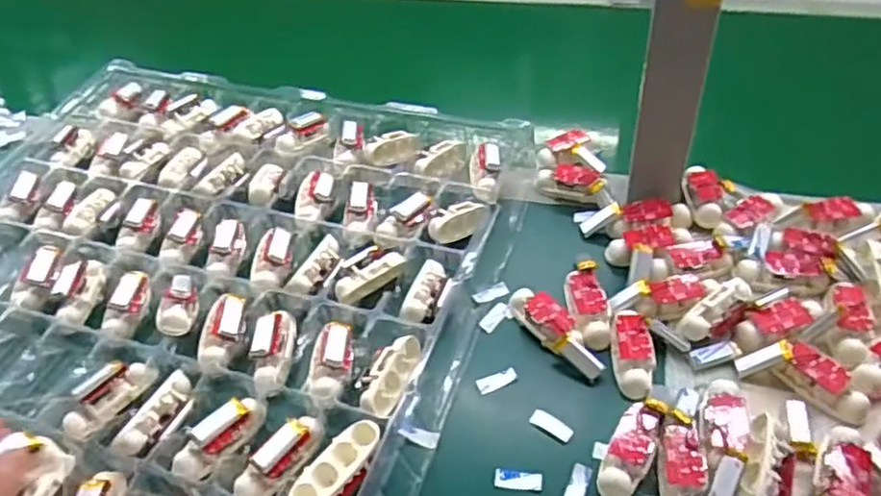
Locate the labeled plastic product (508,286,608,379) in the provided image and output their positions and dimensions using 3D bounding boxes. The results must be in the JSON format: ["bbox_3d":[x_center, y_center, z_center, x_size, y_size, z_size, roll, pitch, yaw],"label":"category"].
[{"bbox_3d":[0.078,0.054,0.451,0.023,0.017,0.084,-28,50,-20],"label":"labeled plastic product"}]

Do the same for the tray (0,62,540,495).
[{"bbox_3d":[-0.205,0.020,0.512,0.481,0.036,0.468,14,49,18],"label":"tray"}]

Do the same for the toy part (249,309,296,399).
[{"bbox_3d":[-0.115,0.071,0.451,0.024,0.016,0.066,-5,46,1],"label":"toy part"}]

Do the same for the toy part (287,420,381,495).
[{"bbox_3d":[-0.058,0.131,0.387,0.028,0.017,0.062,28,55,29],"label":"toy part"}]

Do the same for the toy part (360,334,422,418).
[{"bbox_3d":[-0.033,0.083,0.432,0.022,0.023,0.063,11,48,16],"label":"toy part"}]

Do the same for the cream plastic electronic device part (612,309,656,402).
[{"bbox_3d":[0.128,0.067,0.440,0.024,0.021,0.068,0,46,5],"label":"cream plastic electronic device part"}]

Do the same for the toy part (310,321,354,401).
[{"bbox_3d":[-0.071,0.076,0.437,0.029,0.022,0.051,-6,46,0],"label":"toy part"}]

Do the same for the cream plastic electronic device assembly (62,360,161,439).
[{"bbox_3d":[-0.217,0.095,0.431,0.028,0.015,0.061,30,56,29],"label":"cream plastic electronic device assembly"}]

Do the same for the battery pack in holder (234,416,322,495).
[{"bbox_3d":[-0.097,0.125,0.397,0.021,0.016,0.058,31,56,30],"label":"battery pack in holder"}]

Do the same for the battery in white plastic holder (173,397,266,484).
[{"bbox_3d":[-0.136,0.113,0.404,0.061,0.020,0.017,-37,54,-27],"label":"battery in white plastic holder"}]

